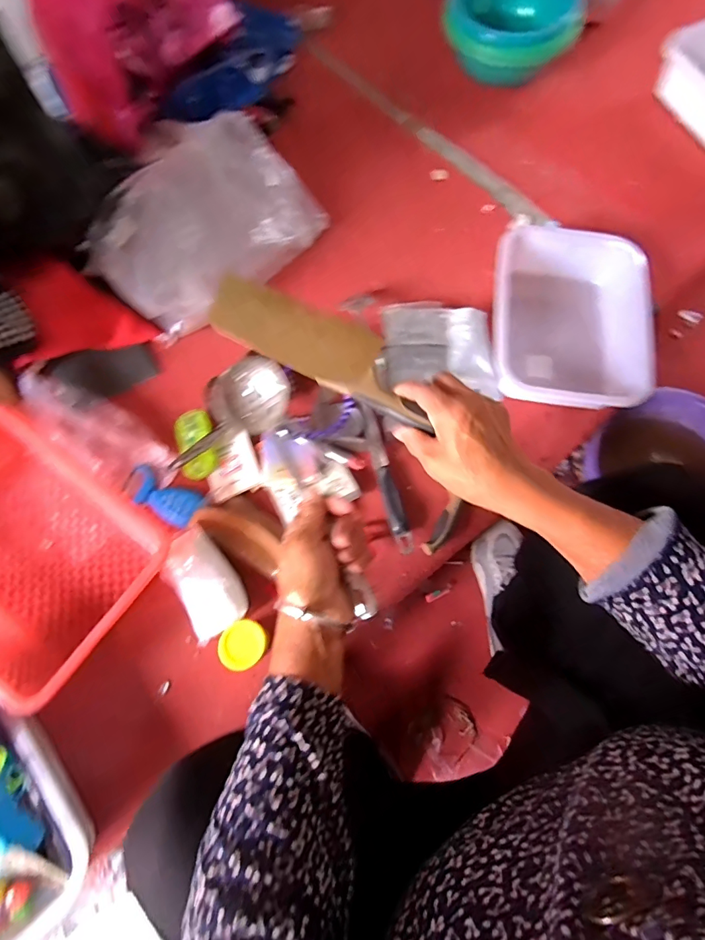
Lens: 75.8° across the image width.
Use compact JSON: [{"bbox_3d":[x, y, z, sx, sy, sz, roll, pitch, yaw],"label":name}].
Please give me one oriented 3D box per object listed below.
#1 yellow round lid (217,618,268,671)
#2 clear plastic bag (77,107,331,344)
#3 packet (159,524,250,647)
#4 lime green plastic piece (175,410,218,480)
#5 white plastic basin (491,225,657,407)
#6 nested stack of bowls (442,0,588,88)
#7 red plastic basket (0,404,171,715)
[{"bbox_3d":[-0.126,0.200,0.518,0.054,0.009,0.054,-3,60,5],"label":"yellow round lid"},{"bbox_3d":[-0.235,-0.385,0.714,0.234,0.111,0.346,38,75,12],"label":"clear plastic bag"},{"bbox_3d":[-0.192,0.139,0.573,0.076,0.039,0.136,-33,74,-10],"label":"packet"},{"bbox_3d":[-0.219,-0.038,0.634,0.047,0.023,0.101,-12,72,-4],"label":"lime green plastic piece"},{"bbox_3d":[0.320,-0.225,0.697,0.220,0.089,0.280,11,72,4],"label":"white plastic basin"},{"bbox_3d":[0.297,-0.836,0.846,0.249,0.085,0.208,16,72,5],"label":"nested stack of bowls"},{"bbox_3d":[-0.415,0.095,0.575,0.344,0.083,0.237,35,75,11],"label":"red plastic basket"}]

